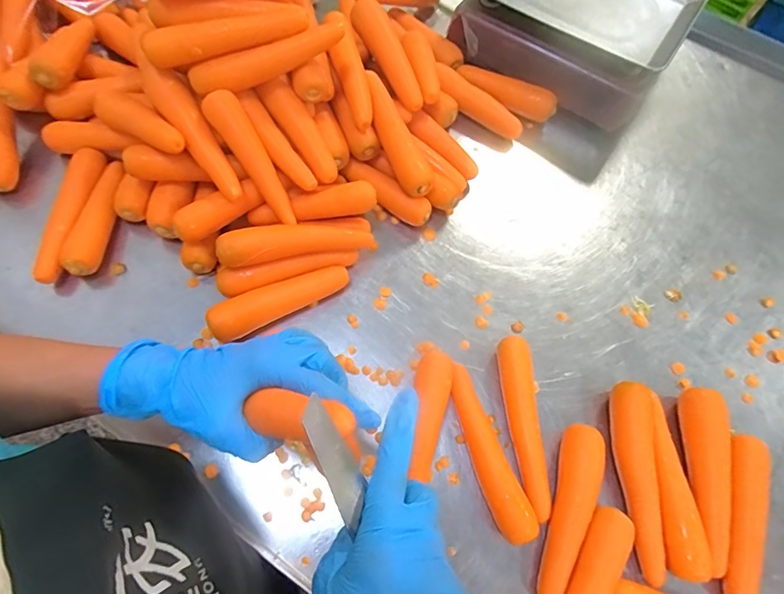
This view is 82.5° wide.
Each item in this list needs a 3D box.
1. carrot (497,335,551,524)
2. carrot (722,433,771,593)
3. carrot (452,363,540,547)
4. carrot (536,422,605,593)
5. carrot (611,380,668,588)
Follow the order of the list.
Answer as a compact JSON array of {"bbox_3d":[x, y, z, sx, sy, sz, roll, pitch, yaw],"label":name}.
[{"bbox_3d":[0.149,0.146,0.519,0.036,0.034,0.196,0,66,-3],"label":"carrot"},{"bbox_3d":[0.382,0.240,0.485,0.029,0.039,0.175,17,66,4],"label":"carrot"},{"bbox_3d":[0.103,0.177,0.505,0.041,0.038,0.187,-21,69,-12],"label":"carrot"},{"bbox_3d":[0.195,0.229,0.482,0.048,0.040,0.185,18,66,5],"label":"carrot"},{"bbox_3d":[0.271,0.199,0.498,0.043,0.035,0.201,7,66,0],"label":"carrot"}]

